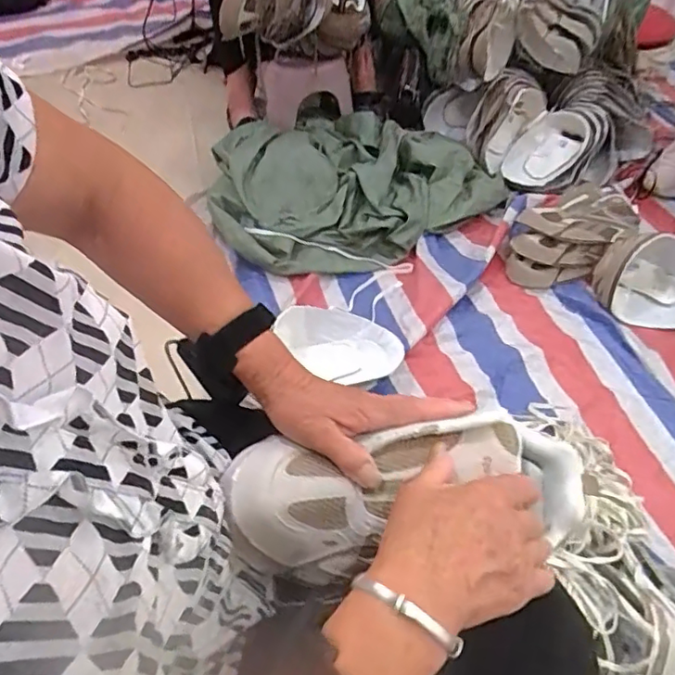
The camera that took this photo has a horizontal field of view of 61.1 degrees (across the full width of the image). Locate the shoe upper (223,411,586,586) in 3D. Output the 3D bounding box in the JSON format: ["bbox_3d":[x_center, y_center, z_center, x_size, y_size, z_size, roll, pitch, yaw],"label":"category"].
[{"bbox_3d":[0.052,0.118,0.432,0.253,0.087,0.108,-11,50,-3],"label":"shoe upper"}]

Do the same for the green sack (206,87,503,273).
[{"bbox_3d":[0.018,-0.344,1.271,0.552,0.121,0.571,31,56,23],"label":"green sack"}]

